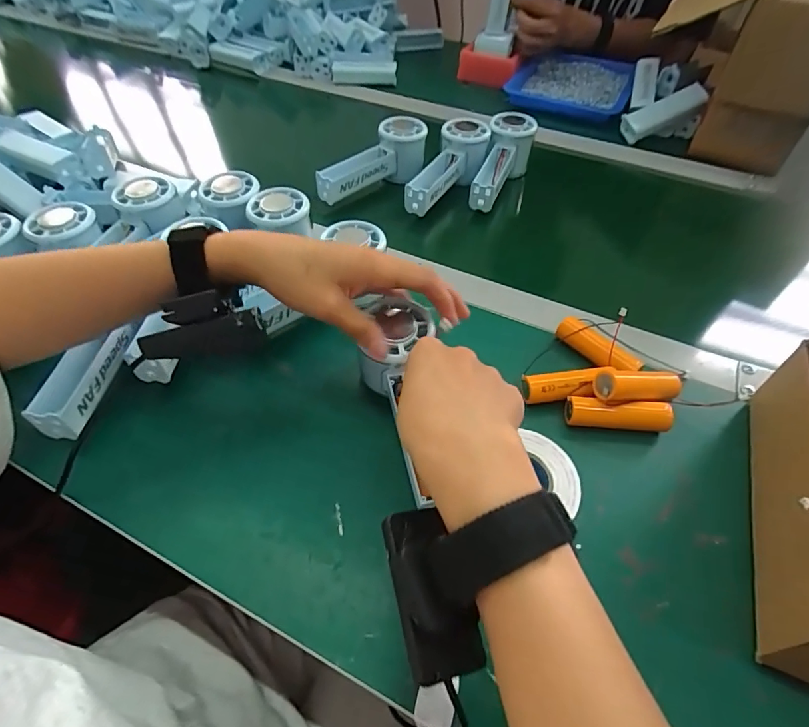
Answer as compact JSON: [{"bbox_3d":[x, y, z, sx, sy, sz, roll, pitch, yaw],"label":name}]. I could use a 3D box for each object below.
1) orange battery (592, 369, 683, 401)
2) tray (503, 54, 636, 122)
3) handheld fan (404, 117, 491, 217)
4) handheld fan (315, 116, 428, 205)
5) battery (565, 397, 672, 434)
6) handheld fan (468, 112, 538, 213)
[{"bbox_3d":[0.178,0.017,0.349,0.078,0.020,0.021,1,50,-21],"label":"orange battery"},{"bbox_3d":[0.262,-0.439,0.732,0.172,0.026,0.210,23,53,14],"label":"tray"},{"bbox_3d":[0.055,-0.230,0.538,0.055,0.047,0.151,19,53,12],"label":"handheld fan"},{"bbox_3d":[-0.032,-0.227,0.538,0.056,0.056,0.138,31,56,20],"label":"handheld fan"},{"bbox_3d":[0.158,0.039,0.347,0.073,0.023,0.018,9,51,4],"label":"battery"},{"bbox_3d":[0.113,-0.232,0.556,0.050,0.058,0.143,20,65,12],"label":"handheld fan"}]

